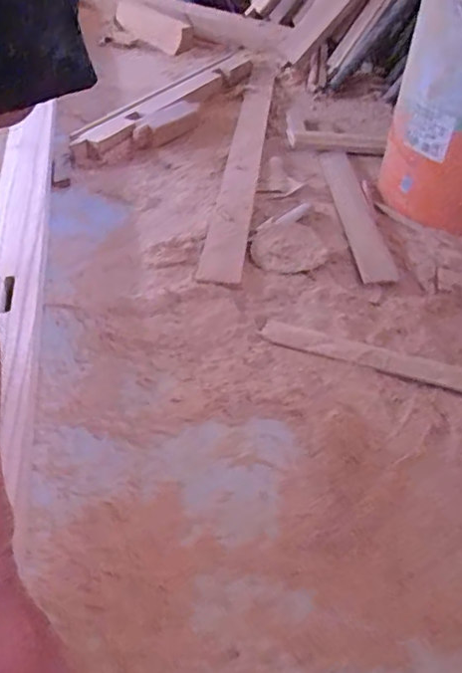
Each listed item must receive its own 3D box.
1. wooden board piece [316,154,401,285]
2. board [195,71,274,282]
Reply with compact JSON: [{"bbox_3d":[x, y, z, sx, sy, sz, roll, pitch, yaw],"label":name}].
[{"bbox_3d":[0.177,-0.195,0.859,0.049,0.013,0.371,4,41,-4],"label":"wooden board piece"},{"bbox_3d":[0.025,-0.320,0.979,0.055,0.014,0.785,8,41,1],"label":"board"}]

